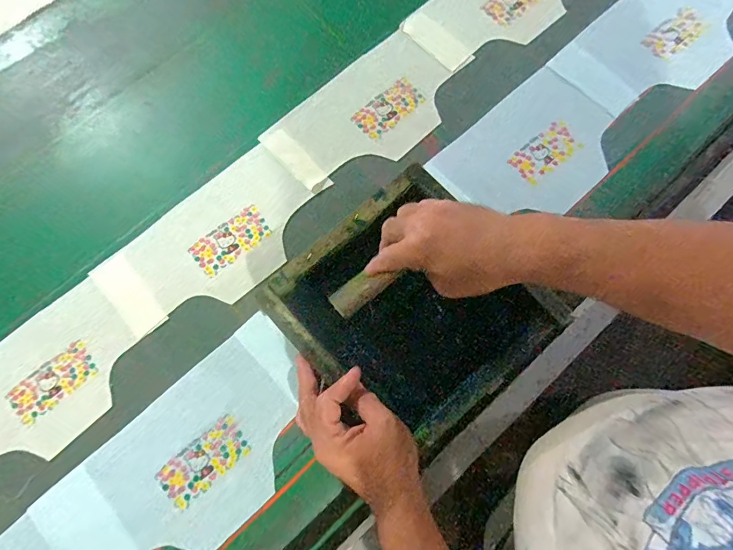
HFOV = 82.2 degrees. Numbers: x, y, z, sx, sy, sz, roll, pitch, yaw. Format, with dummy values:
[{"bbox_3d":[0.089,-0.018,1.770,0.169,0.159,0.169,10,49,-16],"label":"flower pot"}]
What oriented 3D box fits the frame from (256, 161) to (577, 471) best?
[{"bbox_3d":[0.051,0.037,0.467,0.238,0.031,0.255,-41,77,-9],"label":"frame"}]

